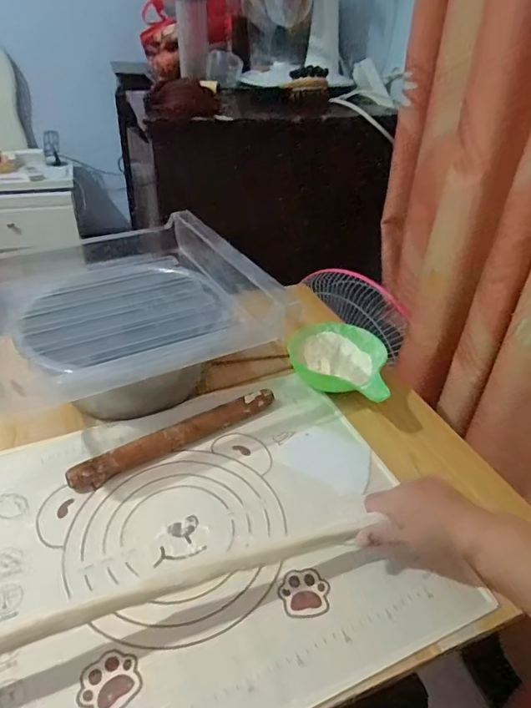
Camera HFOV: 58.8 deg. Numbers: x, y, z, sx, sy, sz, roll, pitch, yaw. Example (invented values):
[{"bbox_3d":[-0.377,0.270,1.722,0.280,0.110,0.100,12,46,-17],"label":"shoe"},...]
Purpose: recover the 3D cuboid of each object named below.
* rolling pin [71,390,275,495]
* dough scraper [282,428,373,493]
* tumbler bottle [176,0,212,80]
[{"bbox_3d":[-0.109,0.107,0.611,0.278,0.029,0.023,-19,42,-28],"label":"rolling pin"},{"bbox_3d":[0.084,0.133,0.605,0.115,0.004,0.081,22,41,33],"label":"dough scraper"},{"bbox_3d":[-0.180,-0.813,1.181,0.073,0.206,0.085,-6,37,-12],"label":"tumbler bottle"}]

